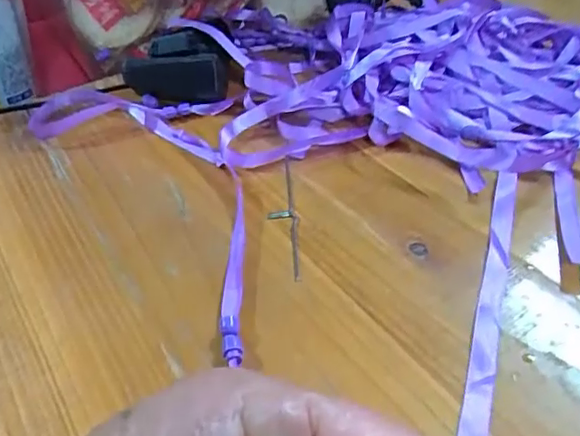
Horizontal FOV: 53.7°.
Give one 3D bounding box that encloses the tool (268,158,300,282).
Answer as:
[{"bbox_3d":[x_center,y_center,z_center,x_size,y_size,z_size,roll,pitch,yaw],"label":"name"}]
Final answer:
[{"bbox_3d":[-0.004,-0.003,0.313,0.016,0.004,0.101,-6,39,-3],"label":"tool"}]

